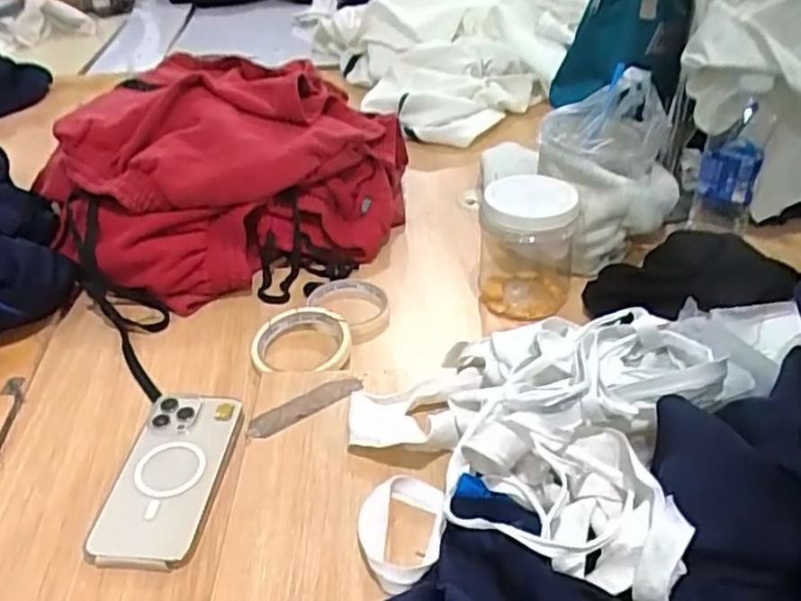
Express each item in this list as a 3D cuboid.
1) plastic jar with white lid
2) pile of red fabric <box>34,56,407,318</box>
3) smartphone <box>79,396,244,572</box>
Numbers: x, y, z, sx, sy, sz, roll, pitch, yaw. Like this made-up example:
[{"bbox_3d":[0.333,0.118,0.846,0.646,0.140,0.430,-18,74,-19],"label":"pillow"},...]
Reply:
[{"bbox_3d":[0.135,-0.059,0.734,0.101,0.125,0.098,5,36,8],"label":"plastic jar with white lid"},{"bbox_3d":[-0.219,-0.172,0.865,0.398,0.168,0.375,-25,42,-29],"label":"pile of red fabric"},{"bbox_3d":[-0.182,0.137,0.554,0.080,0.017,0.158,3,36,6],"label":"smartphone"}]

